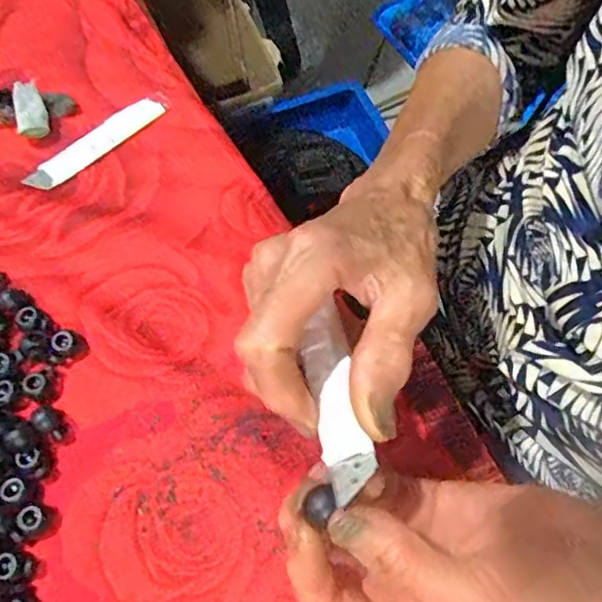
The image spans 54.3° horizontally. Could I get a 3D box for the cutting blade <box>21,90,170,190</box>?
[{"bbox_3d":[-0.135,-0.109,0.394,0.020,0.004,0.107,40,71,19],"label":"cutting blade"}]

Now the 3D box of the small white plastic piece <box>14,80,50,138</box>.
[{"bbox_3d":[-0.181,-0.129,0.391,0.017,0.015,0.039,-13,77,-5],"label":"small white plastic piece"}]

